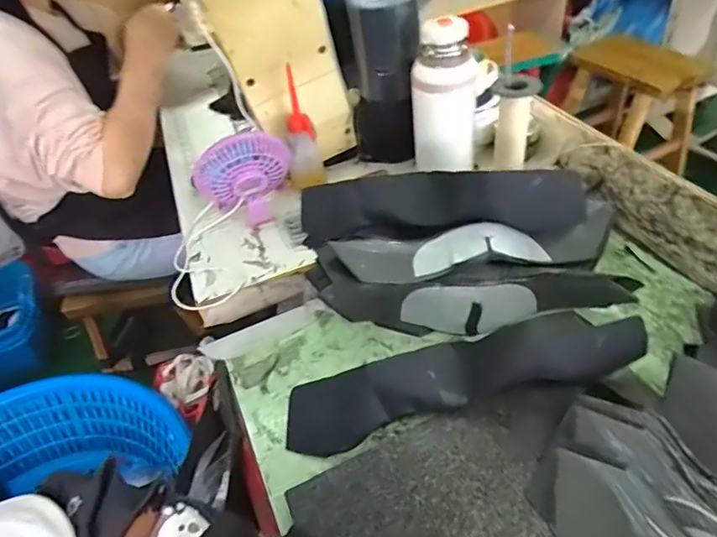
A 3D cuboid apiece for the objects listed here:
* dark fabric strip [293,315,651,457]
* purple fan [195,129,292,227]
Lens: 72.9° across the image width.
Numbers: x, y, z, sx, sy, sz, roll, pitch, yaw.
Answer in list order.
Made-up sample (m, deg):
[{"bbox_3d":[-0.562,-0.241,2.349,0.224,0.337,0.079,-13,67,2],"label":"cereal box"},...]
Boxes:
[{"bbox_3d":[0.086,0.105,0.438,0.332,0.081,0.058,-18,42,11],"label":"dark fabric strip"},{"bbox_3d":[-0.153,-0.124,0.655,0.125,0.122,0.072,-22,45,-12],"label":"purple fan"}]

